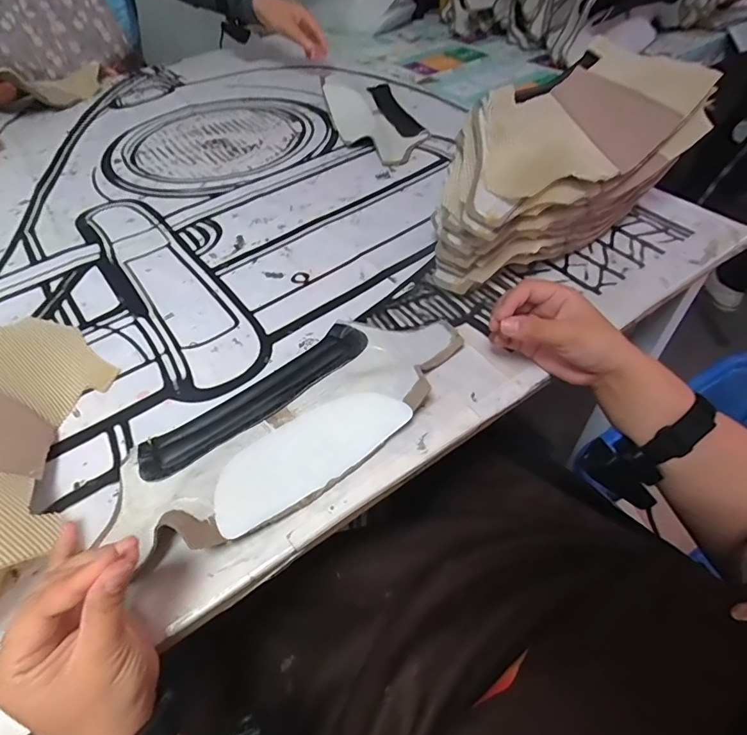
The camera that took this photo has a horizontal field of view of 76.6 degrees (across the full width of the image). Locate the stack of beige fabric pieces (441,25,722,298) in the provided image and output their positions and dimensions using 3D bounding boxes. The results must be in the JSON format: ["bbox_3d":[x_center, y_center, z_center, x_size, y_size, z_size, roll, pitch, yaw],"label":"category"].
[{"bbox_3d":[0.203,-0.211,0.504,0.336,0.152,0.143,-38,55,-26],"label":"stack of beige fabric pieces"}]

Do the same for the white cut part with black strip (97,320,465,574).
[{"bbox_3d":[-0.062,0.033,0.405,0.318,0.034,0.135,-33,54,-22],"label":"white cut part with black strip"}]

